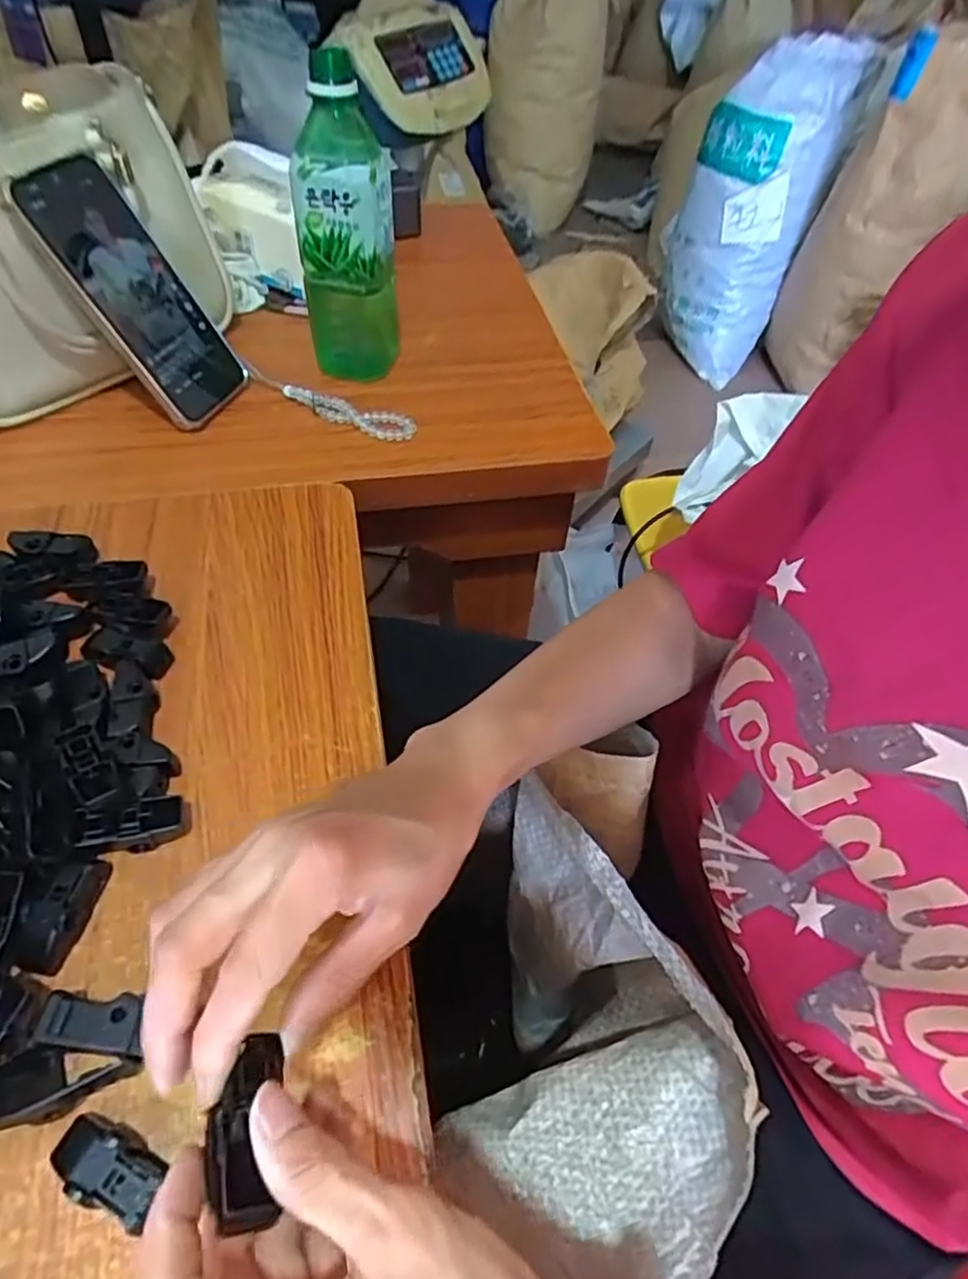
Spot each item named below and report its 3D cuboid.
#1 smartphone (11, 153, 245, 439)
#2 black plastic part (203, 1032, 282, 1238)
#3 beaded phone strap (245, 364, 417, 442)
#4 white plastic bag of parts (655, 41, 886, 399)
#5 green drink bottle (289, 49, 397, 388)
[{"bbox_3d":[-0.244,-0.242,0.484,0.017,0.169,0.083,-4,47,34],"label":"smartphone"},{"bbox_3d":[-0.071,0.146,0.204,0.020,0.013,0.048,-3,32,-8],"label":"black plastic part"},{"bbox_3d":[-0.118,-0.184,0.528,0.142,0.014,0.029,22,52,12],"label":"beaded phone strap"},{"bbox_3d":[0.580,-0.934,1.514,0.257,0.602,0.188,39,58,24],"label":"white plastic bag of parts"},{"bbox_3d":[-0.099,-0.293,0.497,0.066,0.202,0.064,-2,51,-7],"label":"green drink bottle"}]

